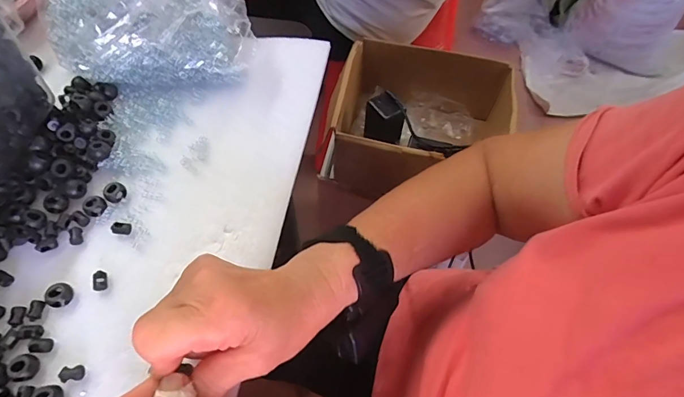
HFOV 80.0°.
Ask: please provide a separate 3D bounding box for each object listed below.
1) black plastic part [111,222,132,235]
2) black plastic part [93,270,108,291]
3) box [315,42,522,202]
[{"bbox_3d":[-0.182,0.024,0.337,0.015,0.004,0.010,3,58,0],"label":"black plastic part"},{"bbox_3d":[-0.187,0.063,0.314,0.009,0.006,0.015,-14,60,-10],"label":"black plastic part"},{"bbox_3d":[0.145,-0.121,0.723,0.320,0.145,0.235,10,59,4],"label":"box"}]

